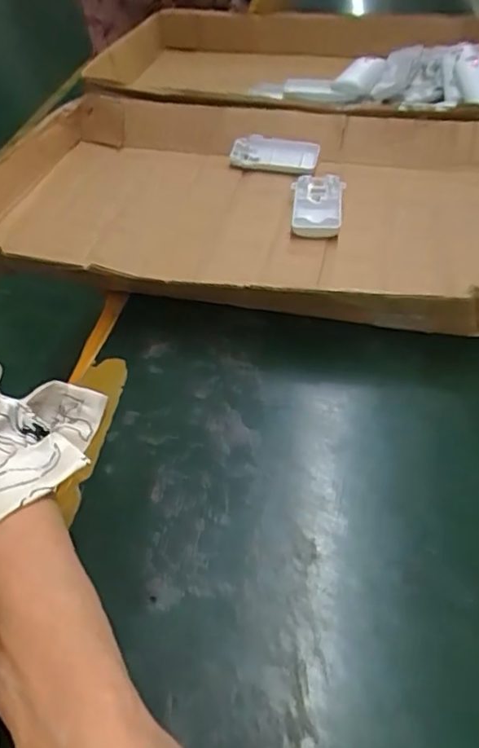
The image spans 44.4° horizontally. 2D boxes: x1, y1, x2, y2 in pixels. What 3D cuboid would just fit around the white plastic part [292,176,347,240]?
[{"bbox_3d":[0.074,-0.162,0.565,0.048,0.018,0.090,6,46,9],"label":"white plastic part"}]

